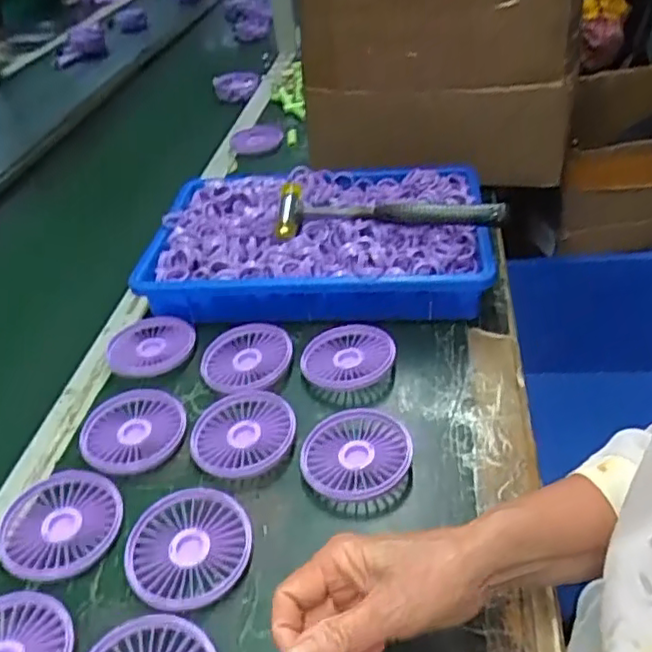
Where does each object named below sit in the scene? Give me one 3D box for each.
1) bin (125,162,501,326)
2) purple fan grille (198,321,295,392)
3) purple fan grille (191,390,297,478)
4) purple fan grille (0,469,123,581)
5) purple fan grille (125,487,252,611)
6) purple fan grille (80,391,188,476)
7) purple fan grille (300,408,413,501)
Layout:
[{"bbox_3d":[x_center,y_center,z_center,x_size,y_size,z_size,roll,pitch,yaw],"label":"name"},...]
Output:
[{"bbox_3d":[-0.012,-0.102,0.716,0.361,0.072,0.234,-3,38,7],"label":"bin"},{"bbox_3d":[-0.075,0.028,0.613,0.083,0.016,0.090,19,45,31],"label":"purple fan grille"},{"bbox_3d":[-0.070,0.090,0.538,0.083,0.016,0.088,-5,38,4],"label":"purple fan grille"},{"bbox_3d":[-0.200,0.148,0.479,0.083,0.015,0.089,-5,38,4],"label":"purple fan grille"},{"bbox_3d":[-0.099,0.159,0.457,0.084,0.013,0.089,-5,38,4],"label":"purple fan grille"},{"bbox_3d":[-0.166,0.091,0.550,0.089,0.010,0.084,-5,38,4],"label":"purple fan grille"},{"bbox_3d":[0.025,0.104,0.513,0.087,0.018,0.090,-5,38,4],"label":"purple fan grille"}]

